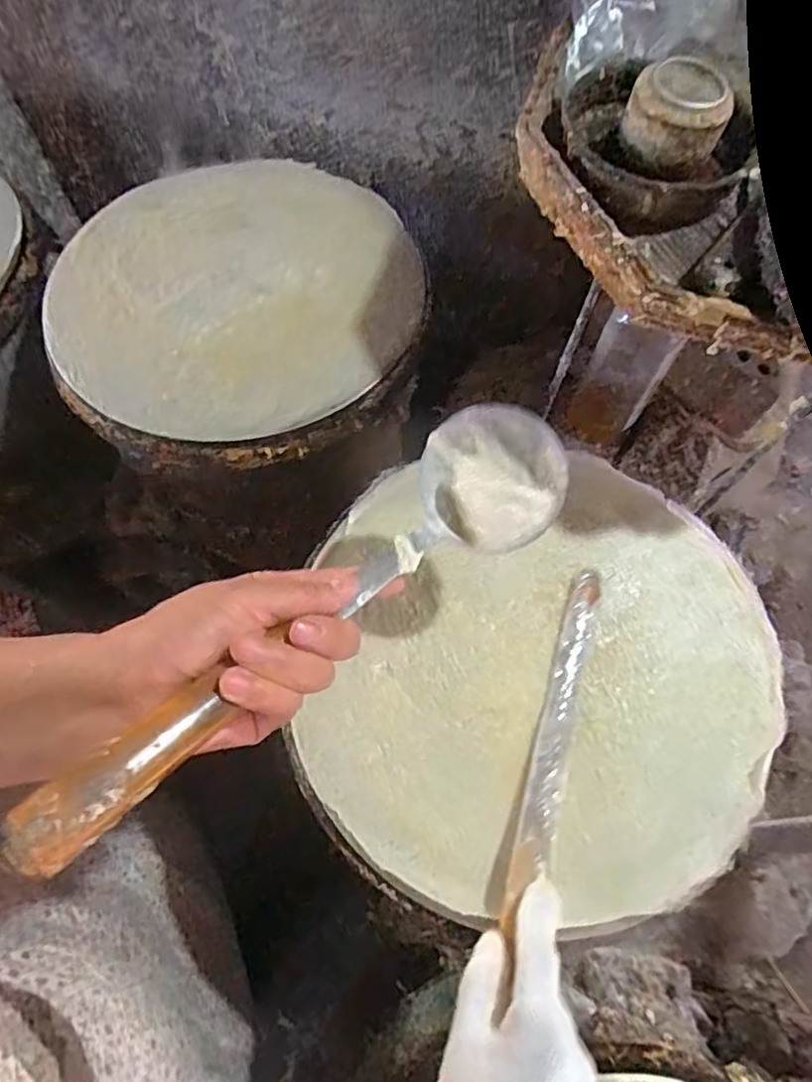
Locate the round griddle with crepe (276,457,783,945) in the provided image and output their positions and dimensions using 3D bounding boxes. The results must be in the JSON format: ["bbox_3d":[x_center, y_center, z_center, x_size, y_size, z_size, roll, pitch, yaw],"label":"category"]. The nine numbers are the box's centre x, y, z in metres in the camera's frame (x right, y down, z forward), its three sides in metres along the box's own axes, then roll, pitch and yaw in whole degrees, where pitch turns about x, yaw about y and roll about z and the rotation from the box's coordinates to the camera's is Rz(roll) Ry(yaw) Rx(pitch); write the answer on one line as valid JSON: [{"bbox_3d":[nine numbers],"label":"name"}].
[{"bbox_3d":[0.106,0.100,0.481,0.354,0.018,0.333,0,66,0],"label":"round griddle with crepe"}]

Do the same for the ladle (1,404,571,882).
[{"bbox_3d":[-0.028,0.019,0.325,0.091,0.059,0.357,42,49,17],"label":"ladle"}]

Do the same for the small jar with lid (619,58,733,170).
[{"bbox_3d":[0.181,-0.288,0.409,0.063,0.034,0.062,0,66,0],"label":"small jar with lid"}]

